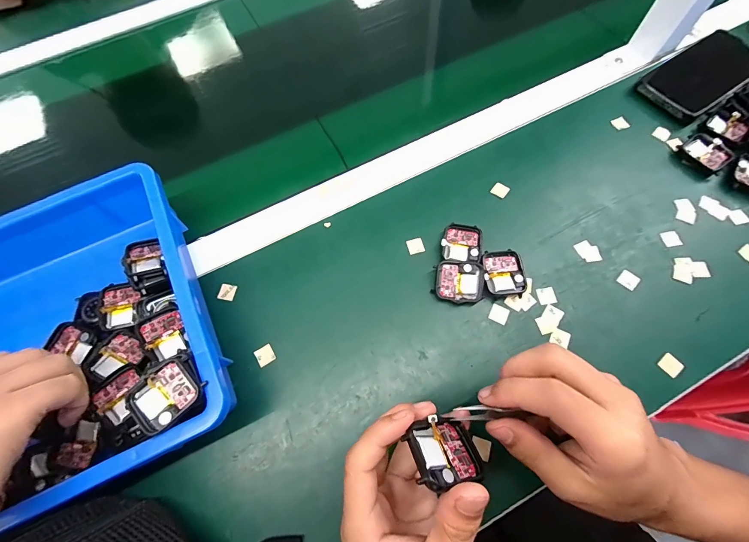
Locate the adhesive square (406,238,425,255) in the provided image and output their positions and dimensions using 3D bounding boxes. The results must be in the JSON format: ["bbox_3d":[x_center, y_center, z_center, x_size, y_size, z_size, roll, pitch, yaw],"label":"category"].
[{"bbox_3d":[0.041,-0.026,0.333,0.015,0.004,0.016,-15,69,-4],"label":"adhesive square"}]

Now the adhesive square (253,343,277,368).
[{"bbox_3d":[-0.099,0.076,0.301,0.015,0.004,0.016,-31,71,-10],"label":"adhesive square"}]

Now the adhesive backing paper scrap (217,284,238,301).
[{"bbox_3d":[-0.144,0.021,0.325,0.015,0.004,0.016,8,69,5],"label":"adhesive backing paper scrap"}]

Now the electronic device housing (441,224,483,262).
[{"bbox_3d":[0.086,-0.028,0.327,0.037,0.009,0.040,8,69,5],"label":"electronic device housing"}]

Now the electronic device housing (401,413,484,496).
[{"bbox_3d":[0.043,0.104,0.193,0.046,0.006,0.036,6,35,-34],"label":"electronic device housing"}]

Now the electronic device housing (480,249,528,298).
[{"bbox_3d":[0.121,0.002,0.314,0.038,0.011,0.044,-3,69,1],"label":"electronic device housing"}]

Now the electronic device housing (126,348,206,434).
[{"bbox_3d":[-0.143,0.083,0.228,0.037,0.008,0.045,41,74,17],"label":"electronic device housing"}]

